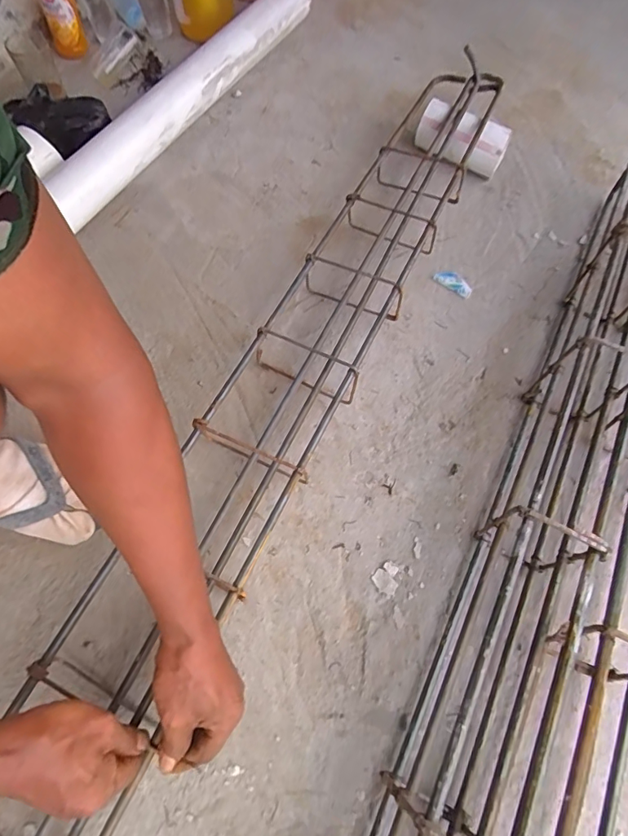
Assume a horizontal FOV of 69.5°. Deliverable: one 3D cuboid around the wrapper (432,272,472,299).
[{"bbox_3d":[0.215,-0.209,0.699,0.060,0.018,0.020,29,68,11],"label":"wrapper"}]

